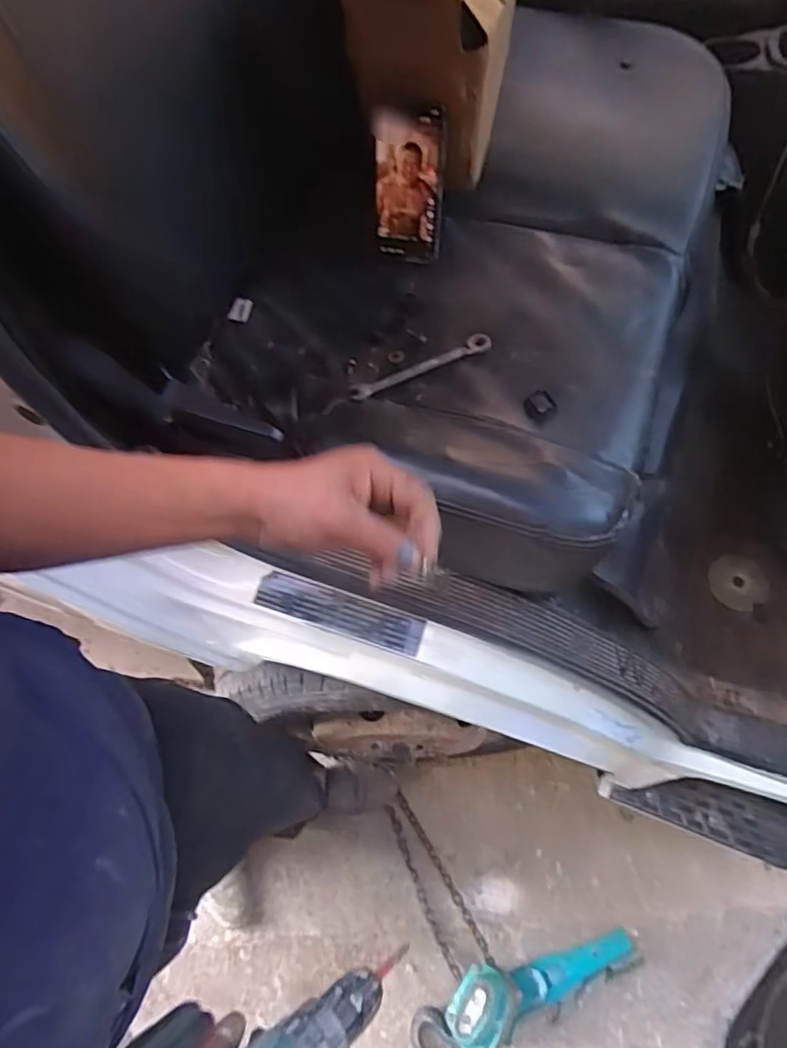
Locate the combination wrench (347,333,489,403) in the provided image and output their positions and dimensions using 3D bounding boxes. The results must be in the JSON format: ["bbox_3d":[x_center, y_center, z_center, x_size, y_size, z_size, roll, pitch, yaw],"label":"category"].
[{"bbox_3d":[0.029,-0.168,0.652,0.159,0.012,0.021,-23,68,-9],"label":"combination wrench"}]

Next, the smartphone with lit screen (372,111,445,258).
[{"bbox_3d":[0.016,-0.377,0.691,0.076,0.149,0.009,7,45,9],"label":"smartphone with lit screen"}]

